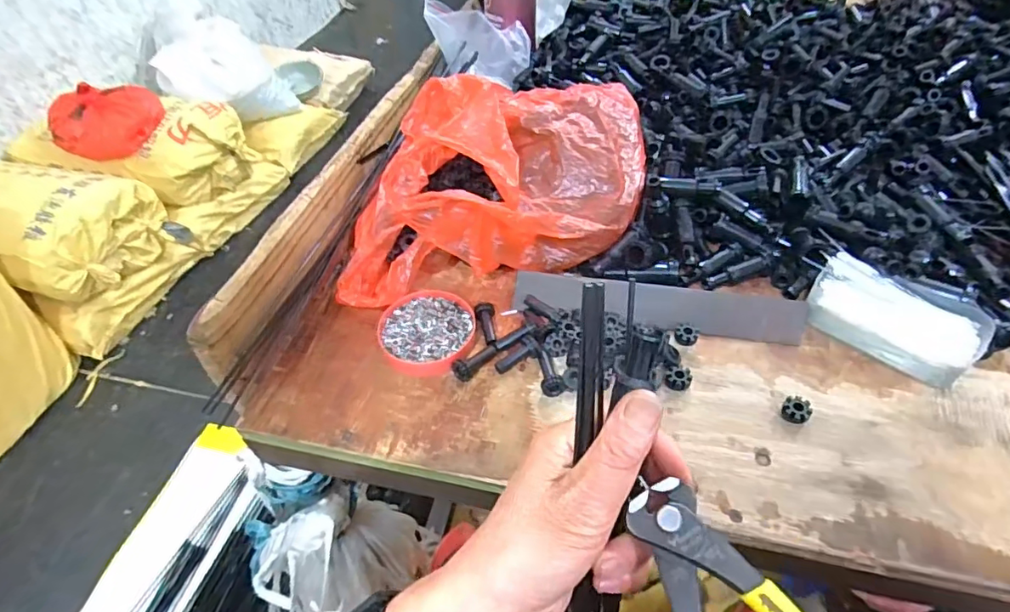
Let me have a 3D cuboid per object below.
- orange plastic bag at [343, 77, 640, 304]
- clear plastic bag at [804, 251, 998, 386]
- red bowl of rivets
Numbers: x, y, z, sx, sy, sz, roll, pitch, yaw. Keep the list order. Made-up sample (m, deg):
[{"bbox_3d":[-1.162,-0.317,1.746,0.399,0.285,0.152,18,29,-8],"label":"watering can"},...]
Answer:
[{"bbox_3d":[-0.003,-0.123,0.505,0.320,0.122,0.187,-13,48,-9],"label":"orange plastic bag"},{"bbox_3d":[0.316,0.007,0.429,0.120,0.015,0.077,30,72,25],"label":"clear plastic bag"},{"bbox_3d":[-0.066,0.021,0.455,0.079,0.016,0.084,-2,47,2],"label":"red bowl of rivets"}]

